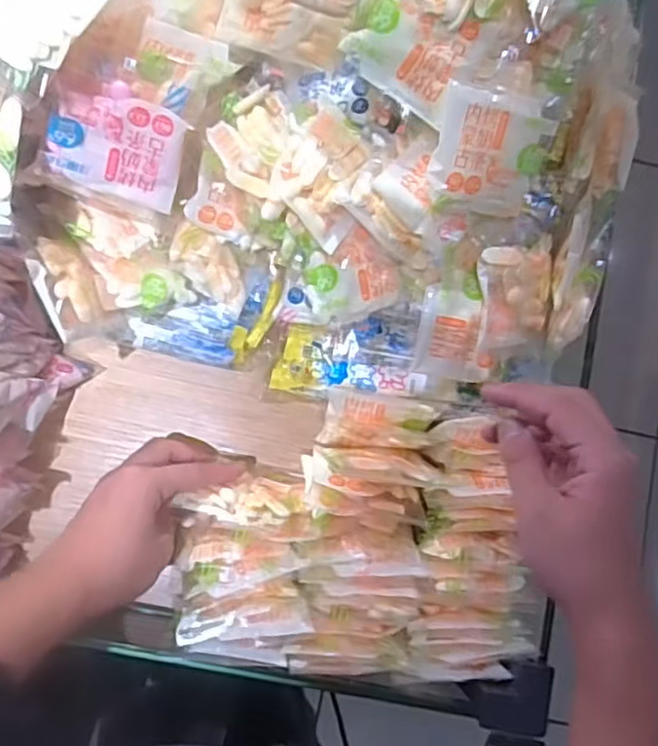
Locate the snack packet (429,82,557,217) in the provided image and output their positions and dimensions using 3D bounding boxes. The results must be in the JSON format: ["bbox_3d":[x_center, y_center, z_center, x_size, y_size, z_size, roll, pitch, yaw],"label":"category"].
[{"bbox_3d":[0.109,-0.147,0.456,0.080,0.011,0.075,5,115,-20],"label":"snack packet"}]

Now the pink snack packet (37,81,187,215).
[{"bbox_3d":[-0.133,-0.140,0.423,0.080,0.076,0.007,11,47,-17],"label":"pink snack packet"}]

